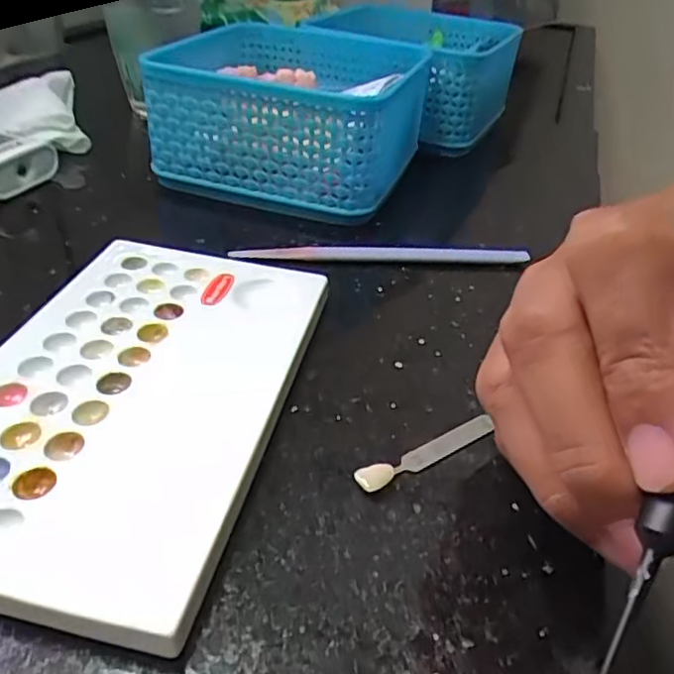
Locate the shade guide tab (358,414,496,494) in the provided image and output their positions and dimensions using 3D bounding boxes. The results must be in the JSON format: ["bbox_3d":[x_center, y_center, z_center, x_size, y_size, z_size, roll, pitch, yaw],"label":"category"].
[{"bbox_3d":[0.028,0.036,0.190,0.053,0.005,0.008,-20,44,-31],"label":"shade guide tab"}]

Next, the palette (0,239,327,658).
[{"bbox_3d":[-0.064,0.012,0.195,0.094,0.016,0.151,11,37,7],"label":"palette"}]

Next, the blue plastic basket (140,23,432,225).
[{"bbox_3d":[-0.024,-0.125,0.356,0.130,0.076,0.142,14,37,11],"label":"blue plastic basket"}]

